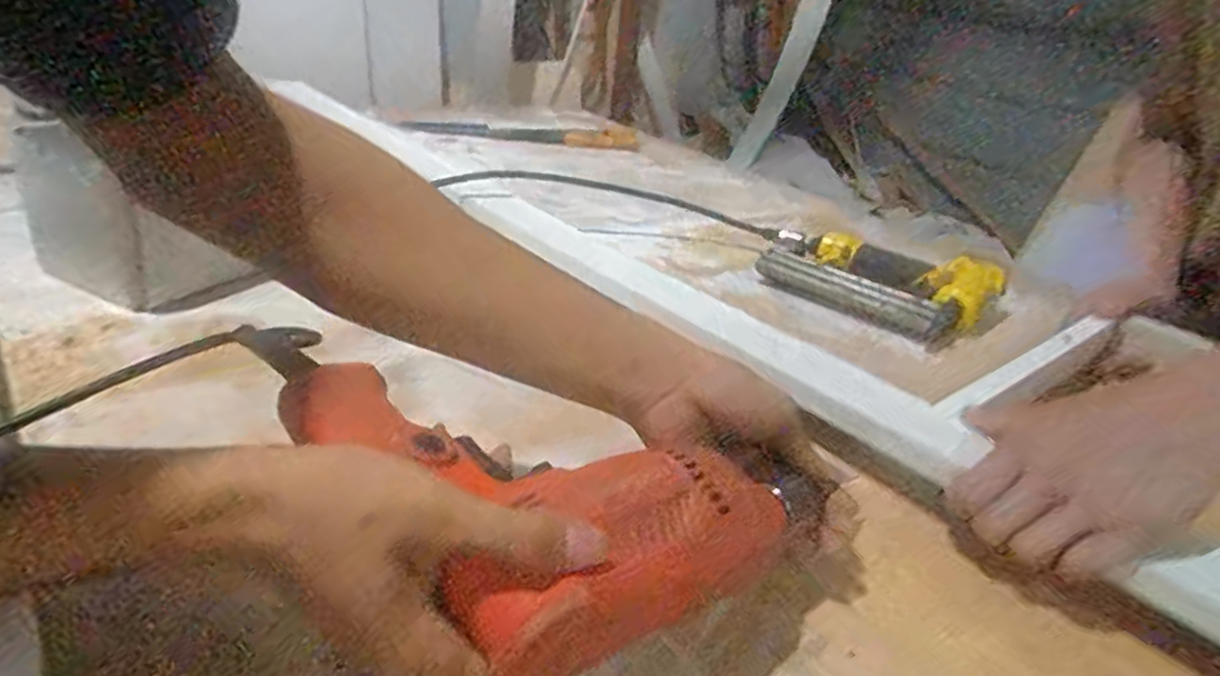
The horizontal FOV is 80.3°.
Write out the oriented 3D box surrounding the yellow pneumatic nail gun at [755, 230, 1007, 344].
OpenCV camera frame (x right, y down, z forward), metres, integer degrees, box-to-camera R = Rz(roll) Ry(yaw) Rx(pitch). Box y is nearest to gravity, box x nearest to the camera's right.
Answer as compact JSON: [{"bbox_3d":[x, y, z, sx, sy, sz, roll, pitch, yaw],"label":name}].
[{"bbox_3d":[0.290,-0.074,0.804,0.172,0.050,0.240,-16,35,-40],"label":"yellow pneumatic nail gun"}]

